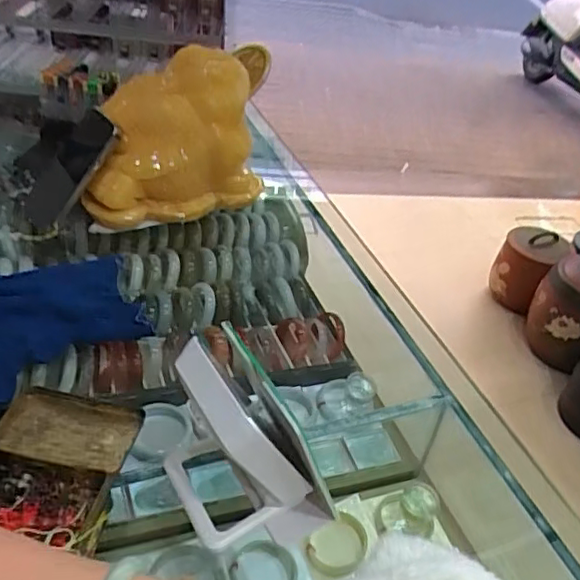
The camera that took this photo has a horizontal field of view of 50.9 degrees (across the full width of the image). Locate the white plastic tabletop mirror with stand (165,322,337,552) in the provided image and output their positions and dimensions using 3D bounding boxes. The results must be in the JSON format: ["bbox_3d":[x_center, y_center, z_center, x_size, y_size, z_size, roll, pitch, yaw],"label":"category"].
[{"bbox_3d":[-0.035,0.117,0.474,0.102,0.156,0.106,-16,44,-26],"label":"white plastic tabletop mirror with stand"}]

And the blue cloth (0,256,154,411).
[{"bbox_3d":[-0.280,0.040,0.635,0.173,0.034,0.264,32,45,31],"label":"blue cloth"}]

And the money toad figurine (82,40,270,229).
[{"bbox_3d":[-0.148,-0.203,0.822,0.235,0.190,0.176,0,39,-9],"label":"money toad figurine"}]

